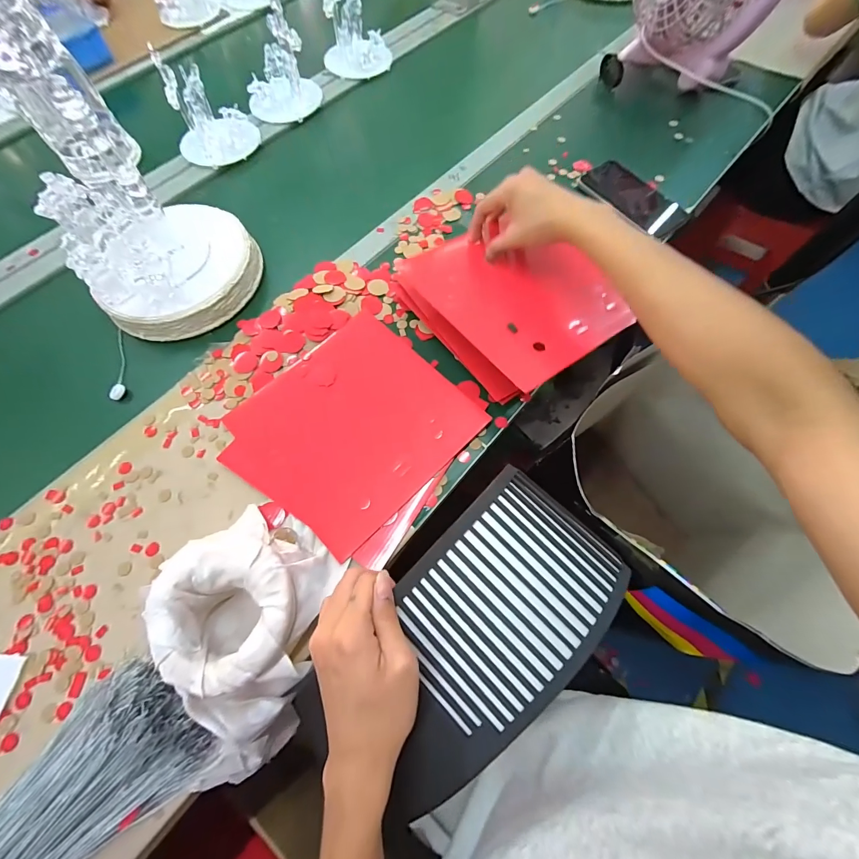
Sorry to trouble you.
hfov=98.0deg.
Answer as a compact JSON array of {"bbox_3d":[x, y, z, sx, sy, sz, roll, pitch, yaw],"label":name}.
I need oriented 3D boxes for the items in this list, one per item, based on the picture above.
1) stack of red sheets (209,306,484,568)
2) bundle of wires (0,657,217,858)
[{"bbox_3d":[-0.090,-0.005,0.426,0.234,0.010,0.214,-42,73,-13],"label":"stack of red sheets"},{"bbox_3d":[-0.409,0.407,0.238,0.558,0.049,0.102,-42,72,-15],"label":"bundle of wires"}]

